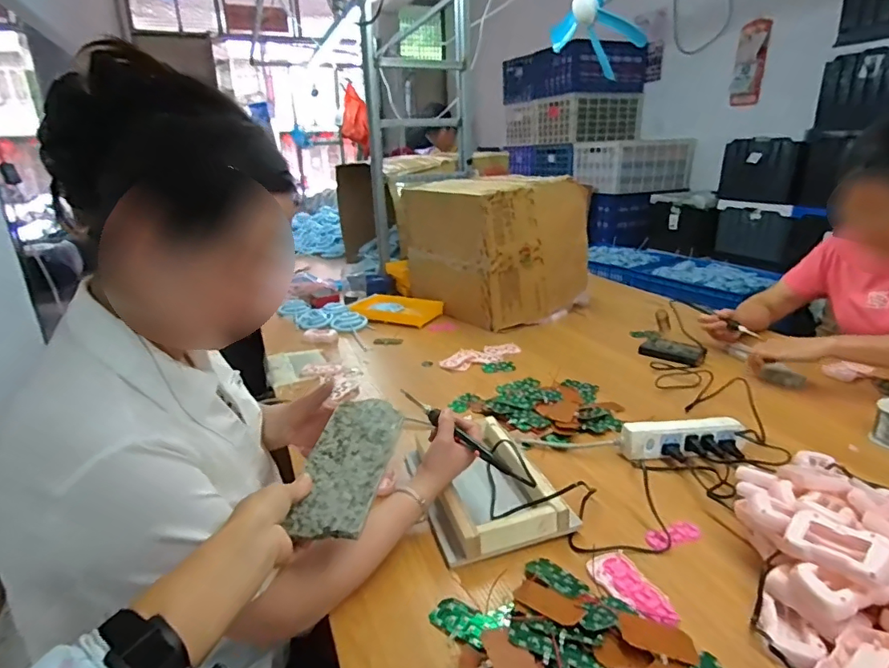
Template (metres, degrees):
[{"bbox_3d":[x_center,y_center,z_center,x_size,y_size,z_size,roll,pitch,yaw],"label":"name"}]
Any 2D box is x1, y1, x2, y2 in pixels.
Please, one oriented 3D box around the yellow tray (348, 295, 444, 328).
[{"bbox_3d":[-0.139,-0.073,1.461,0.250,0.018,0.136,12,38,21],"label":"yellow tray"}]

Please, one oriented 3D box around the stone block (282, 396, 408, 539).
[{"bbox_3d":[-0.102,0.139,0.543,0.078,0.019,0.178,2,37,12],"label":"stone block"}]

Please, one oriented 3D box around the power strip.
[{"bbox_3d":[0.384,0.164,0.806,0.205,0.051,0.035,-4,20,-4],"label":"power strip"}]

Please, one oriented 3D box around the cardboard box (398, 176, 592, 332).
[{"bbox_3d":[0.133,-0.265,1.478,0.351,0.343,0.422,-16,24,-32],"label":"cardboard box"}]

